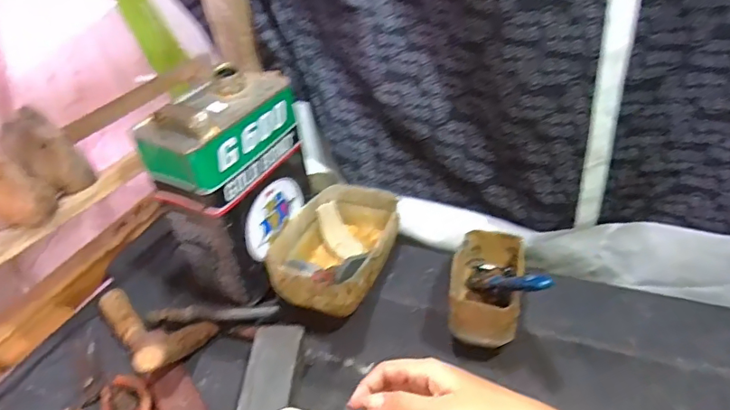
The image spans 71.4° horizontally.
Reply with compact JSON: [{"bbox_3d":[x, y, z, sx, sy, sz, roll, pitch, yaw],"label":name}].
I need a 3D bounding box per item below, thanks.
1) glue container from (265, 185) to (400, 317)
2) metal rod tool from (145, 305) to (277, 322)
[{"bbox_3d":[-0.037,0.054,0.651,0.130,0.076,0.201,10,36,22],"label":"glue container"},{"bbox_3d":[-0.192,0.137,0.642,0.164,0.015,0.020,-2,34,5],"label":"metal rod tool"}]

